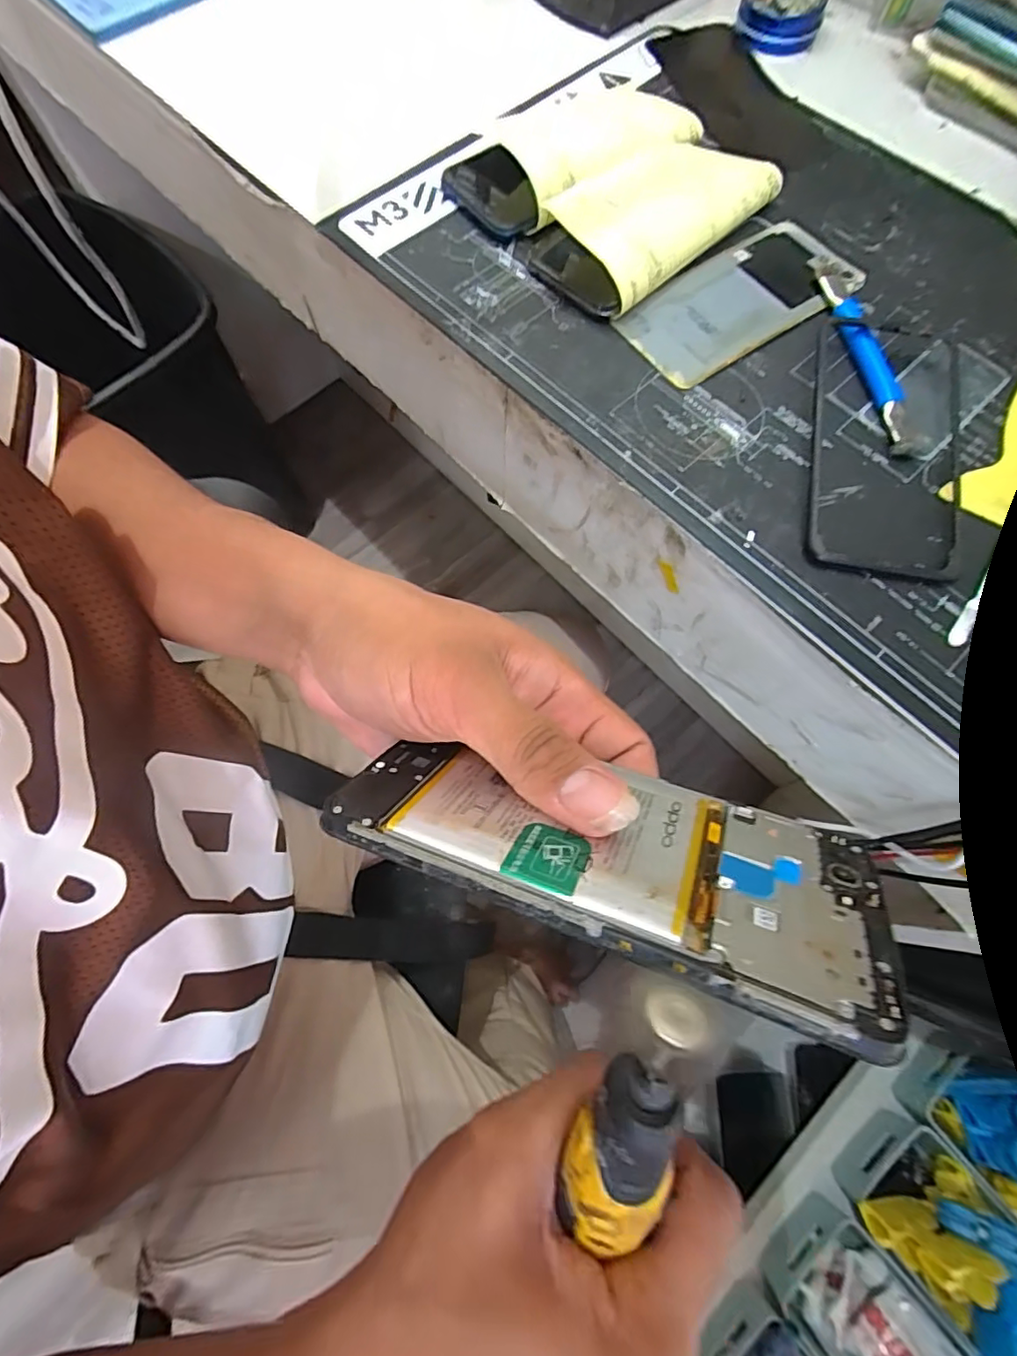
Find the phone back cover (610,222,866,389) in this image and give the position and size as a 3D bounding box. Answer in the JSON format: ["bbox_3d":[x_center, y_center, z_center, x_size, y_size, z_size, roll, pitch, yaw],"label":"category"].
[{"bbox_3d":[0.139,-0.235,0.349,0.148,0.009,0.078,-32,74,-10],"label":"phone back cover"}]

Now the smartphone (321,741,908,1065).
[{"bbox_3d":[0.027,0.045,0.167,0.147,0.005,0.068,16,28,20],"label":"smartphone"}]

